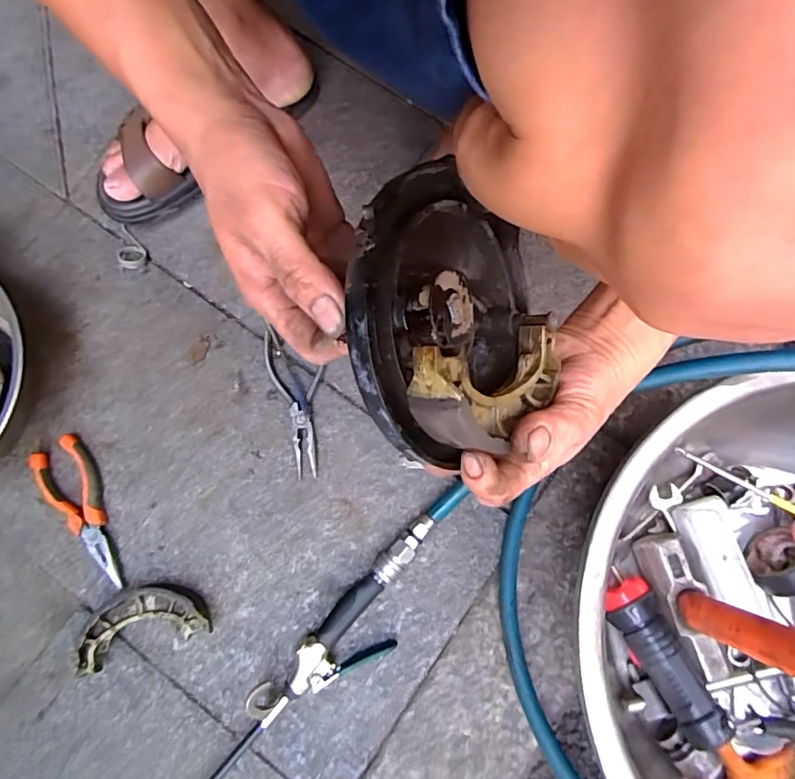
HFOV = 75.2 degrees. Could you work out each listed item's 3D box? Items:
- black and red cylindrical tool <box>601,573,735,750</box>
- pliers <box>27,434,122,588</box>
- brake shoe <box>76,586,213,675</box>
[{"bbox_3d":[0.221,0.225,0.430,0.042,0.038,0.125,-24,78,-7],"label":"black and red cylindrical tool"},{"bbox_3d":[-0.299,0.117,0.494,0.050,0.018,0.148,-32,78,-7],"label":"pliers"},{"bbox_3d":[-0.230,0.209,0.468,0.112,0.029,0.055,-18,77,-4],"label":"brake shoe"}]

